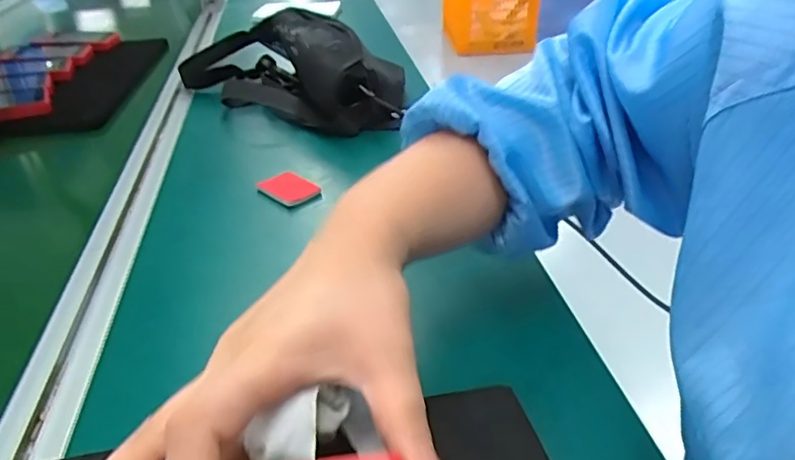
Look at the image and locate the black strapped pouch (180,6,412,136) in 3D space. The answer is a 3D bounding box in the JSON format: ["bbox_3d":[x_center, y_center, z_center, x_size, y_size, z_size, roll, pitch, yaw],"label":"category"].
[{"bbox_3d":[-0.134,-0.195,0.682,0.158,0.083,0.329,-25,41,-31],"label":"black strapped pouch"}]

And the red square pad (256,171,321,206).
[{"bbox_3d":[-0.094,-0.036,0.505,0.036,0.010,0.048,-27,42,-33],"label":"red square pad"}]

